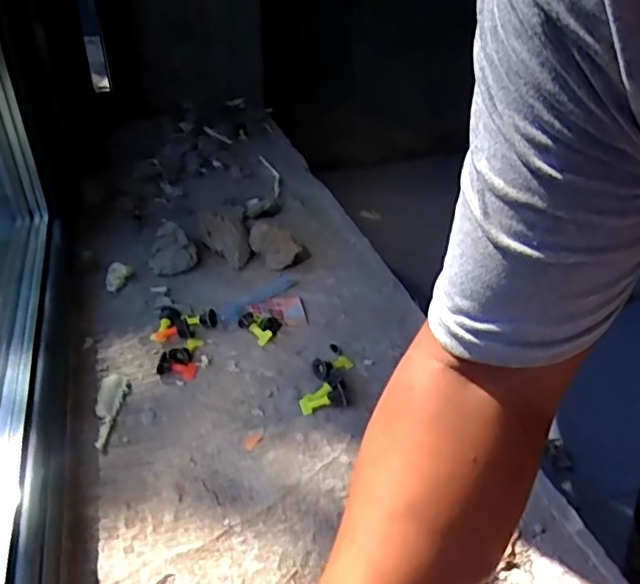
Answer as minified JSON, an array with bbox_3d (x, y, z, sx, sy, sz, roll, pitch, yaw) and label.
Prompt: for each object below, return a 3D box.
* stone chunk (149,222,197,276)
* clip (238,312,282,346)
[{"bbox_3d":[-0.284,-0.086,1.132,0.090,0.050,0.121,-9,36,-13],"label":"stone chunk"},{"bbox_3d":[-0.096,0.054,0.959,0.057,0.028,0.049,28,44,34],"label":"clip"}]

